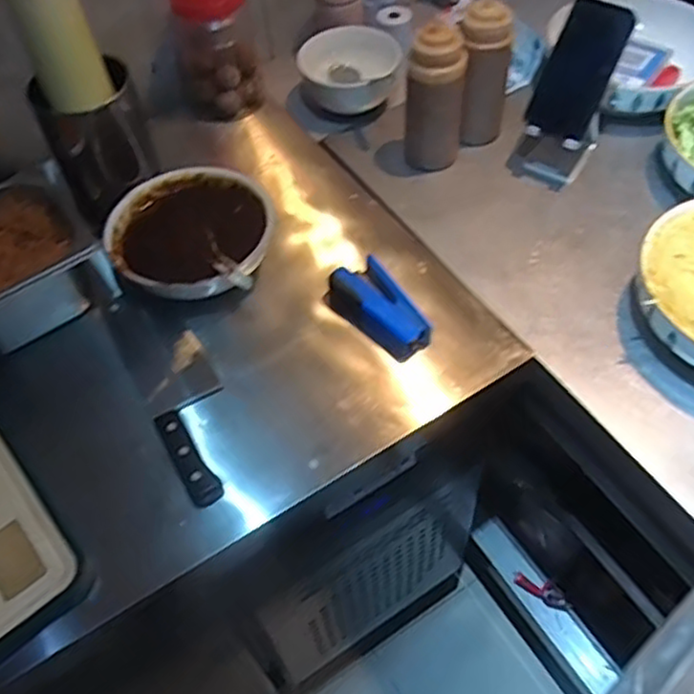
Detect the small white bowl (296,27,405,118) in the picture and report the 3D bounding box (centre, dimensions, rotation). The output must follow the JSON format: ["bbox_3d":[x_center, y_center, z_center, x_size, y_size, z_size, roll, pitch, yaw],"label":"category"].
[{"bbox_3d":[0.007,-0.368,0.962,0.136,0.067,0.123,-1,58,4],"label":"small white bowl"}]

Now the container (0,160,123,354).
[{"bbox_3d":[-0.351,-0.081,0.740,0.179,0.092,0.174,-28,60,-13],"label":"container"}]

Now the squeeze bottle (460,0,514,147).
[{"bbox_3d":[0.163,-0.319,0.856,0.062,0.174,0.067,7,58,9],"label":"squeeze bottle"}]

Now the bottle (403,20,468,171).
[{"bbox_3d":[0.101,-0.291,0.843,0.073,0.168,0.052,3,58,6],"label":"bottle"}]

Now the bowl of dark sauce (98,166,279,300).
[{"bbox_3d":[-0.171,-0.126,0.768,0.180,0.062,0.176,7,58,9],"label":"bowl of dark sauce"}]

